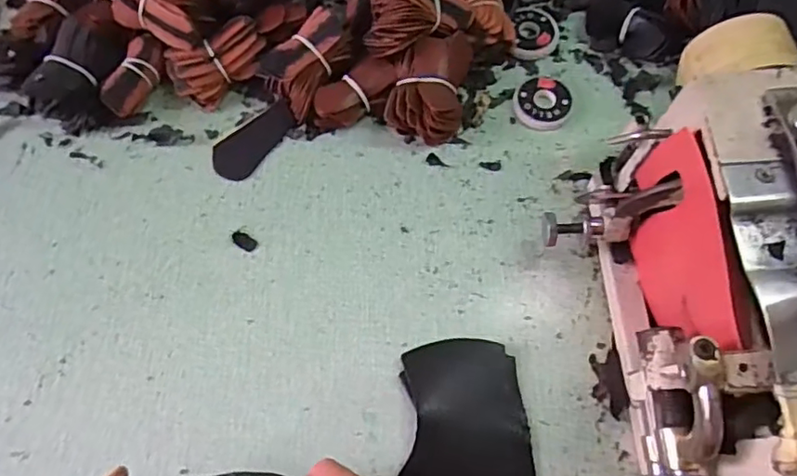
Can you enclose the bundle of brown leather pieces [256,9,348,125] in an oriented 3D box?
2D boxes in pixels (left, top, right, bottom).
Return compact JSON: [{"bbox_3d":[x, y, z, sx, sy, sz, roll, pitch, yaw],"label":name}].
[{"bbox_3d":[-0.072,-0.143,0.487,0.054,0.050,0.074,41,73,14],"label":"bundle of brown leather pieces"}]

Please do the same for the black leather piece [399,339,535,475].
[{"bbox_3d":[0.046,0.133,0.400,0.087,0.014,0.122,-2,68,-2],"label":"black leather piece"}]

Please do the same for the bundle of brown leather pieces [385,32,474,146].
[{"bbox_3d":[0.026,-0.123,0.484,0.058,0.043,0.086,10,69,3],"label":"bundle of brown leather pieces"}]

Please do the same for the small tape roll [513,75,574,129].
[{"bbox_3d":[0.123,-0.116,0.497,0.047,0.011,0.049,0,68,-1],"label":"small tape roll"}]

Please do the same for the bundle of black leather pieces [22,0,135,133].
[{"bbox_3d":[-0.261,-0.143,0.490,0.058,0.044,0.103,17,69,6],"label":"bundle of black leather pieces"}]

